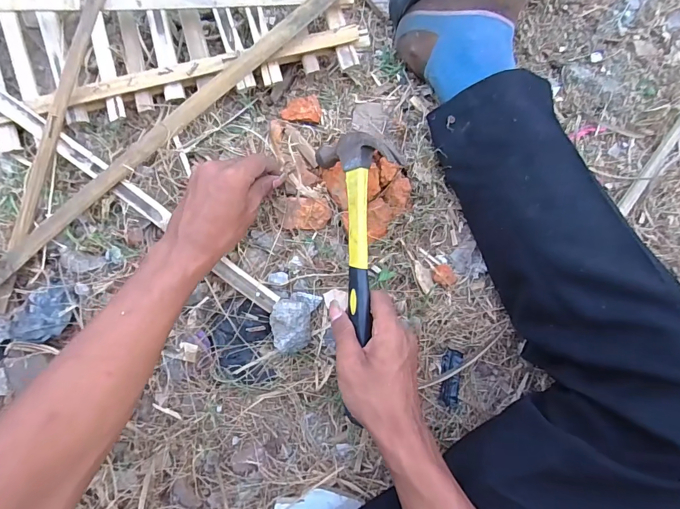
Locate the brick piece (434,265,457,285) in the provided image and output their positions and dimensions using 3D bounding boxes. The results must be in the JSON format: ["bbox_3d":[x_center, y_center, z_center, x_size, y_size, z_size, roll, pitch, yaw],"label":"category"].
[{"bbox_3d":[0.115,0.022,0.412,0.028,0.012,0.021,2,89,-2],"label":"brick piece"}]

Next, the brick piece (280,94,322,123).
[{"bbox_3d":[-0.044,-0.168,0.435,0.045,0.015,0.032,1,89,-2],"label":"brick piece"}]

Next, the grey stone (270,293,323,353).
[{"bbox_3d":[-0.051,0.072,0.409,0.046,0.025,0.063,15,88,-2],"label":"grey stone"}]

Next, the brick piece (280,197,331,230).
[{"bbox_3d":[-0.039,-0.045,0.424,0.057,0.014,0.037,4,104,-10],"label":"brick piece"}]

